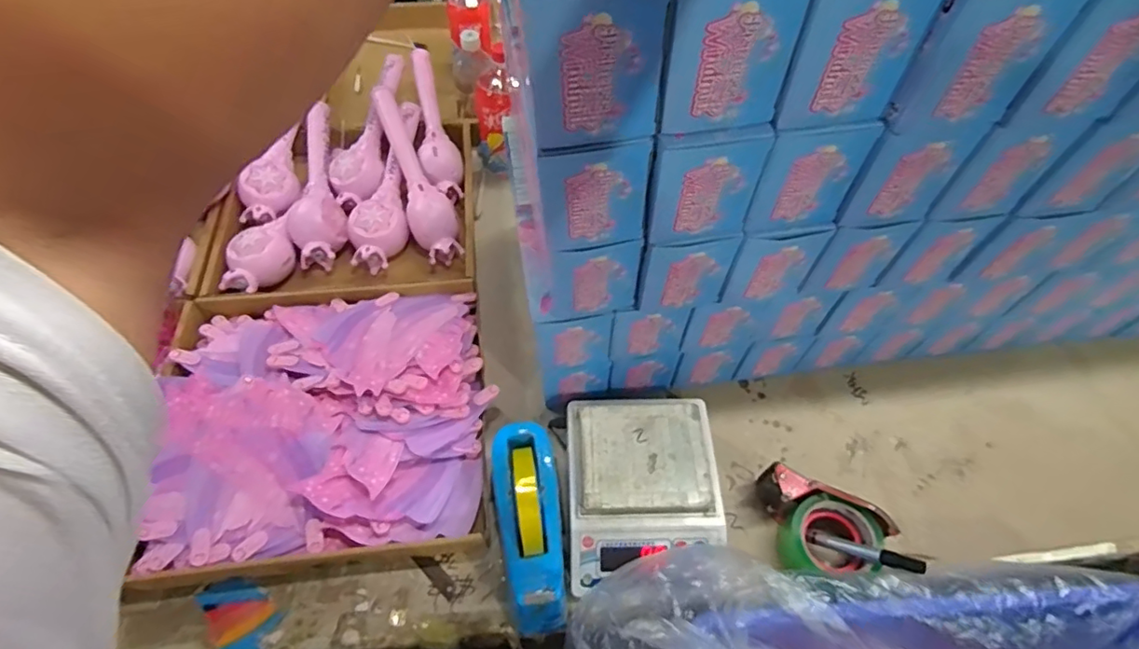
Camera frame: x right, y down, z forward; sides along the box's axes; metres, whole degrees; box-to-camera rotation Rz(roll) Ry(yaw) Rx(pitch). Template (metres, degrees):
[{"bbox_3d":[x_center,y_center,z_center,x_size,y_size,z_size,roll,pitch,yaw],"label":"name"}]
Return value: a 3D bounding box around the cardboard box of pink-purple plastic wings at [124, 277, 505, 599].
[{"bbox_3d":[-0.309,0.102,0.687,0.406,0.072,0.361,-5,59,-7],"label":"cardboard box of pink-purple plastic wings"}]

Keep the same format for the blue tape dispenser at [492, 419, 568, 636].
[{"bbox_3d":[-0.038,0.217,0.611,0.070,0.109,0.218,-7,73,-8],"label":"blue tape dispenser"}]

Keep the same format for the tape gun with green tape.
[{"bbox_3d":[0.287,0.241,0.656,0.140,0.078,0.094,22,60,9],"label":"tape gun with green tape"}]

